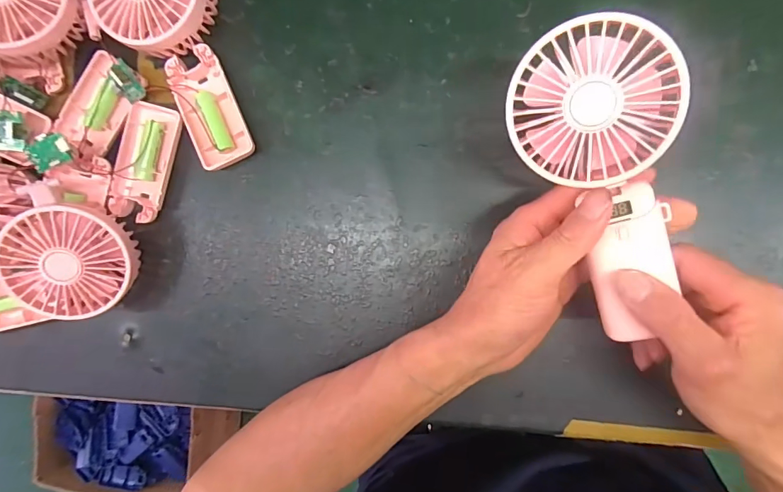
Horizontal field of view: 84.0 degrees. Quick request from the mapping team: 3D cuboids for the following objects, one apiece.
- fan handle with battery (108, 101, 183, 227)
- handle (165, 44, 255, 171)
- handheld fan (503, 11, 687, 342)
[{"bbox_3d":[-0.201,-0.068,0.354,0.044,0.015,0.092,16,94,6],"label":"fan handle with battery"},{"bbox_3d":[-0.145,-0.111,0.352,0.043,0.018,0.092,-22,89,7],"label":"handle"},{"bbox_3d":[0.121,-0.033,0.248,0.079,0.035,0.175,-15,102,7],"label":"handheld fan"}]

